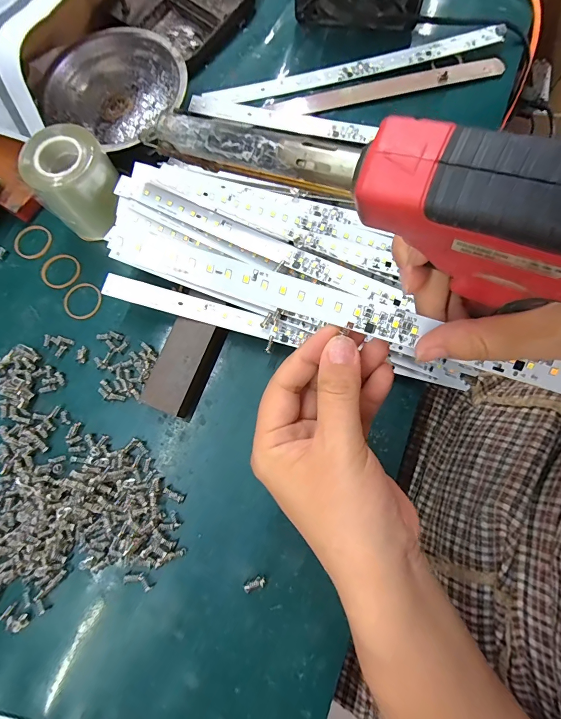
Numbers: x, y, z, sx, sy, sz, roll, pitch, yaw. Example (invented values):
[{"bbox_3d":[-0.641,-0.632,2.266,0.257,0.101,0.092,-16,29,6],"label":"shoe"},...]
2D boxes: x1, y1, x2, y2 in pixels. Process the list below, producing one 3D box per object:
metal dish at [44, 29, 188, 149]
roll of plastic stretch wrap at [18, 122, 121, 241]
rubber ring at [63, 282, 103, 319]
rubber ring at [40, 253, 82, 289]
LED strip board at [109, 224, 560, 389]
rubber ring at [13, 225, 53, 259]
[{"bbox_3d":[-0.144,-0.236,0.332,0.113,0.038,0.113,0,76,1],"label":"metal dish"},{"bbox_3d":[-0.158,-0.138,0.295,0.059,0.069,0.053,-30,77,-6],"label":"roll of plastic stretch wrap"},{"bbox_3d":[-0.168,-0.050,0.310,0.033,0.004,0.032,0,76,1],"label":"rubber ring"},{"bbox_3d":[-0.191,-0.077,0.316,0.033,0.004,0.032,0,76,1],"label":"rubber ring"},{"bbox_3d":[0.047,-0.021,0.187,0.278,0.004,0.018,18,100,4],"label":"LED strip board"},{"bbox_3d":[-0.219,-0.104,0.325,0.030,0.004,0.032,0,76,1],"label":"rubber ring"}]

